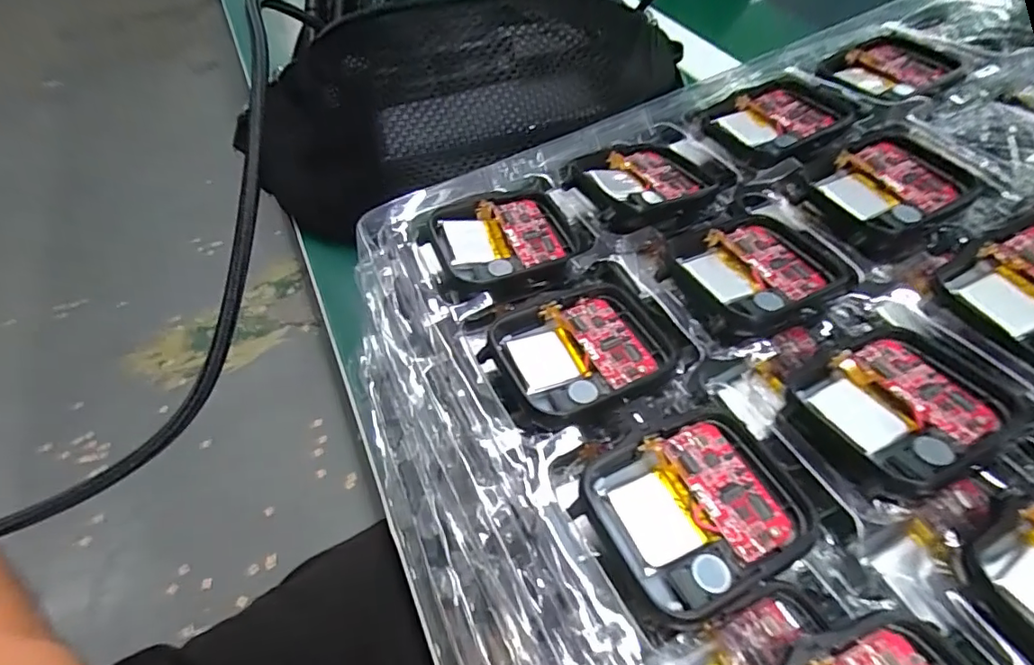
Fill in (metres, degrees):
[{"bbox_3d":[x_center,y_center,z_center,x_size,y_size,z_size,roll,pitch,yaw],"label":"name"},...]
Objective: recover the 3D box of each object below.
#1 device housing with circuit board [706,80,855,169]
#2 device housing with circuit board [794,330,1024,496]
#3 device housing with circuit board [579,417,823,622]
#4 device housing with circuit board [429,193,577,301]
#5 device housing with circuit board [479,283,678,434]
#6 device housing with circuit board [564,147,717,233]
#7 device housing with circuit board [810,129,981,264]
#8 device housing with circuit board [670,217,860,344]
[{"bbox_3d":[0.094,-0.076,0.196,0.047,0.006,0.039,-22,54,-12],"label":"device housing with circuit board"},{"bbox_3d":[0.091,0.016,0.128,0.042,0.007,0.035,-25,54,-13],"label":"device housing with circuit board"},{"bbox_3d":[0.039,0.037,0.117,0.042,0.007,0.036,-25,54,-13],"label":"device housing with circuit board"},{"bbox_3d":[-0.003,-0.028,0.173,0.043,0.009,0.041,-19,53,-9],"label":"device housing with circuit board"},{"bbox_3d":[0.016,0.005,0.146,0.045,0.006,0.039,-27,54,-14],"label":"device housing with circuit board"},{"bbox_3d":[0.041,-0.051,0.184,0.043,0.008,0.038,-22,54,-12],"label":"device housing with circuit board"},{"bbox_3d":[0.115,-0.044,0.170,0.050,0.007,0.038,-32,56,-19],"label":"device housing with circuit board"},{"bbox_3d":[0.068,-0.018,0.155,0.047,0.007,0.039,-22,53,-11],"label":"device housing with circuit board"}]

